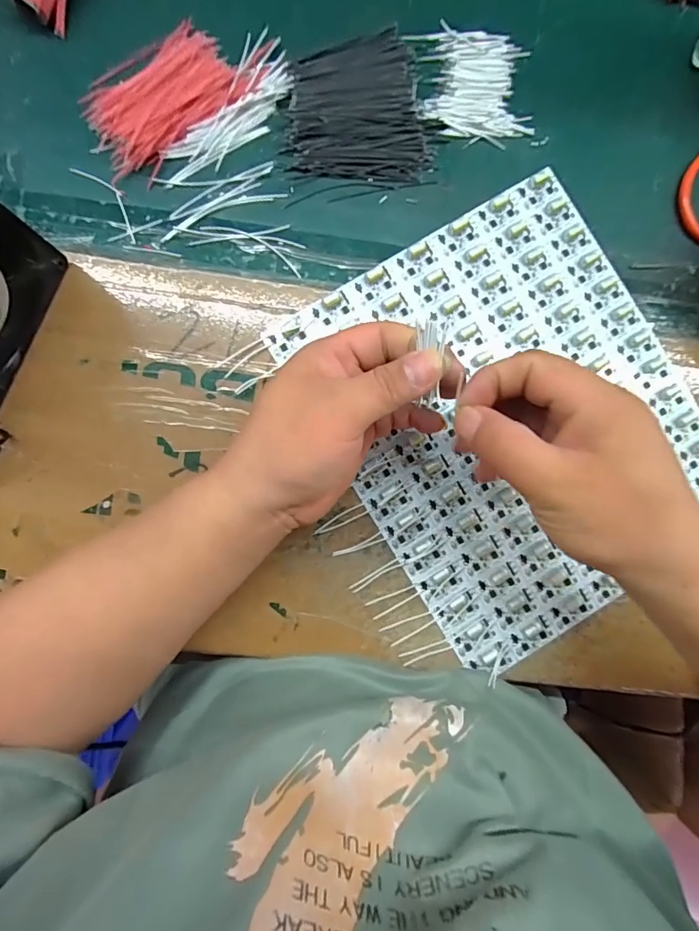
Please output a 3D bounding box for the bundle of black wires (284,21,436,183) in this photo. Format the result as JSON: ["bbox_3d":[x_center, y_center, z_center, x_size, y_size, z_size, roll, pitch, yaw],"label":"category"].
[{"bbox_3d":[0.010,-0.257,0.321,0.100,0.011,0.105,3,89,-3],"label":"bundle of black wires"}]

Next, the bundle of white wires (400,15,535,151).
[{"bbox_3d":[0.090,-0.277,0.329,0.082,0.004,0.081,-1,90,-3],"label":"bundle of white wires"}]

